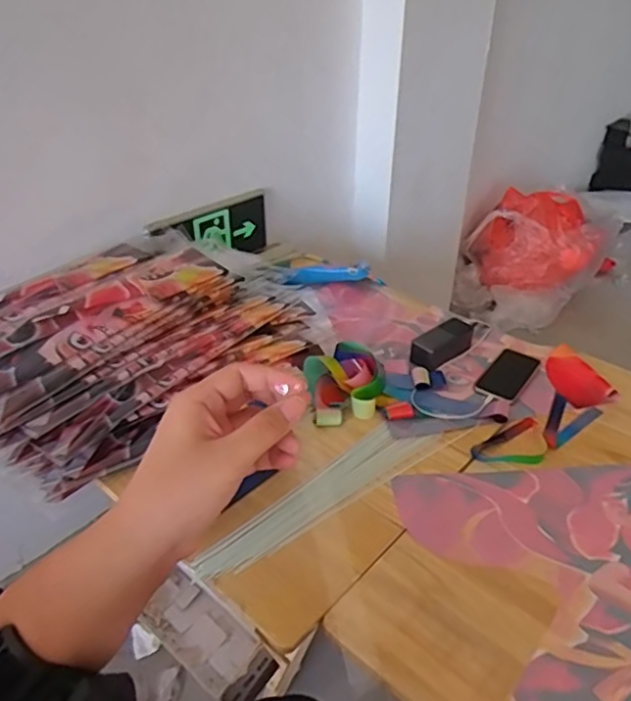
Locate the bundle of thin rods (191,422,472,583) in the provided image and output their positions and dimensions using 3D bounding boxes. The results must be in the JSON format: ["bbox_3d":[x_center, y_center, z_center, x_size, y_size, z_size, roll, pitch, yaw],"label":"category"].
[{"bbox_3d":[0.024,0.200,0.874,0.460,0.015,0.087,-23,40,-29],"label":"bundle of thin rods"}]

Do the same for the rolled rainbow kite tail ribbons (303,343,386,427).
[{"bbox_3d":[0.060,0.054,1.043,0.148,0.045,0.165,-7,35,-8],"label":"rolled rainbow kite tail ribbons"}]

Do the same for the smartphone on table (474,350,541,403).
[{"bbox_3d":[0.351,0.045,1.078,0.073,0.013,0.148,23,41,31],"label":"smartphone on table"}]

